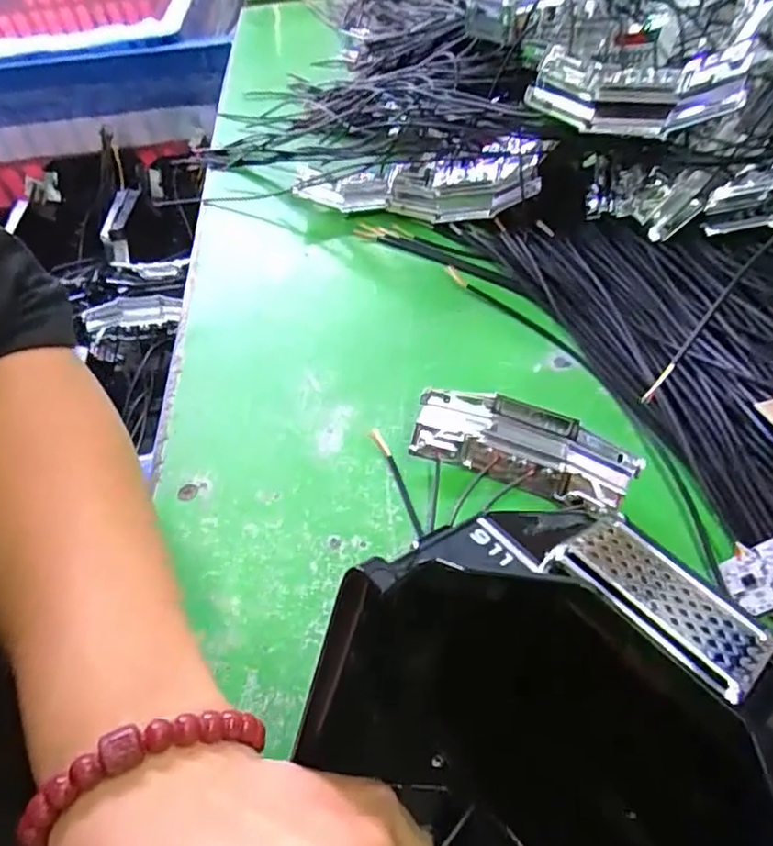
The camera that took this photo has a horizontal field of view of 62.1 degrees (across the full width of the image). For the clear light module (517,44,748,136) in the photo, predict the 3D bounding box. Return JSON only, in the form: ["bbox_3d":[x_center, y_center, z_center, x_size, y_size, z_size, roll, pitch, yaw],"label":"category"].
[{"bbox_3d":[0.120,-0.163,0.314,0.097,0.040,0.024,25,57,25],"label":"clear light module"}]

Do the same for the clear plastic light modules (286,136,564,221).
[{"bbox_3d":[0.017,-0.160,0.416,0.161,0.056,0.025,12,52,16],"label":"clear plastic light modules"}]

